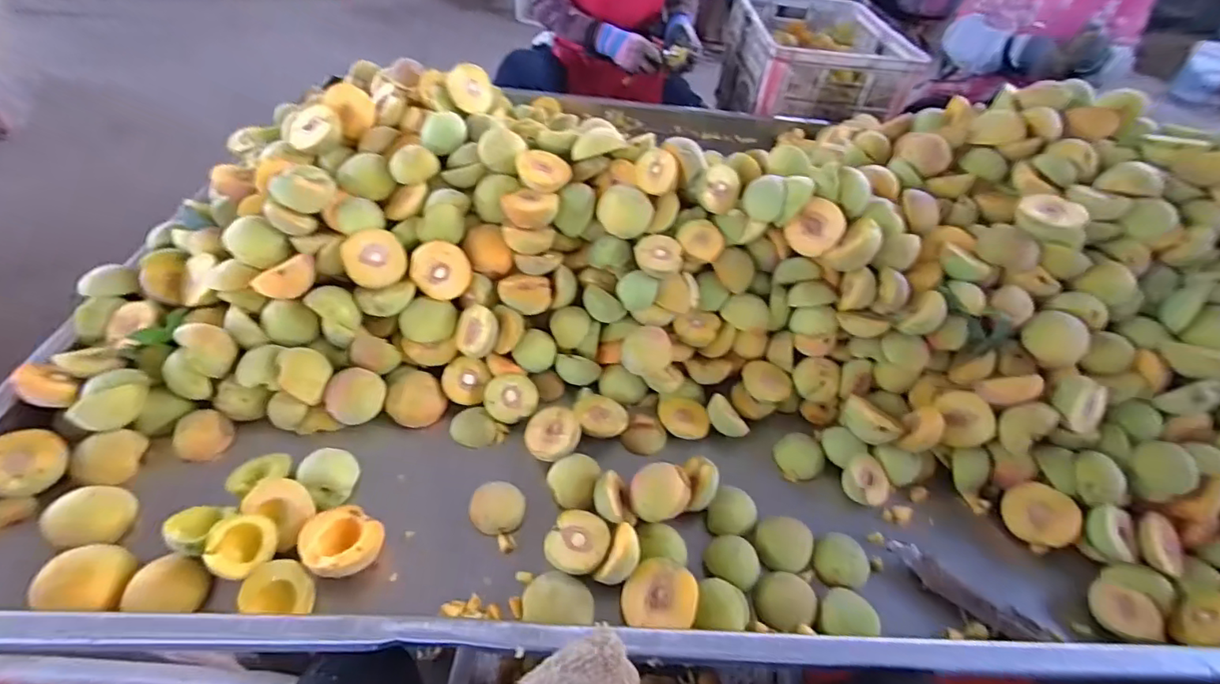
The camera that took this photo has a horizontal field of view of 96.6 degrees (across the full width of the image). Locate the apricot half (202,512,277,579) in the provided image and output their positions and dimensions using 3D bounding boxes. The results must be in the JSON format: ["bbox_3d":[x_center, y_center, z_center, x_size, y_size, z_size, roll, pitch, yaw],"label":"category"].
[{"bbox_3d":[-0.320,0.177,0.472,0.050,0.026,0.054,17,53,-25],"label":"apricot half"}]

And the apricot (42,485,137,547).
[{"bbox_3d":[-0.475,0.161,0.494,0.049,0.040,0.049,6,45,-6],"label":"apricot"}]

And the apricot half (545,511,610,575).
[{"bbox_3d":[-0.029,0.192,0.517,0.057,0.025,0.059,6,45,-6],"label":"apricot half"}]

